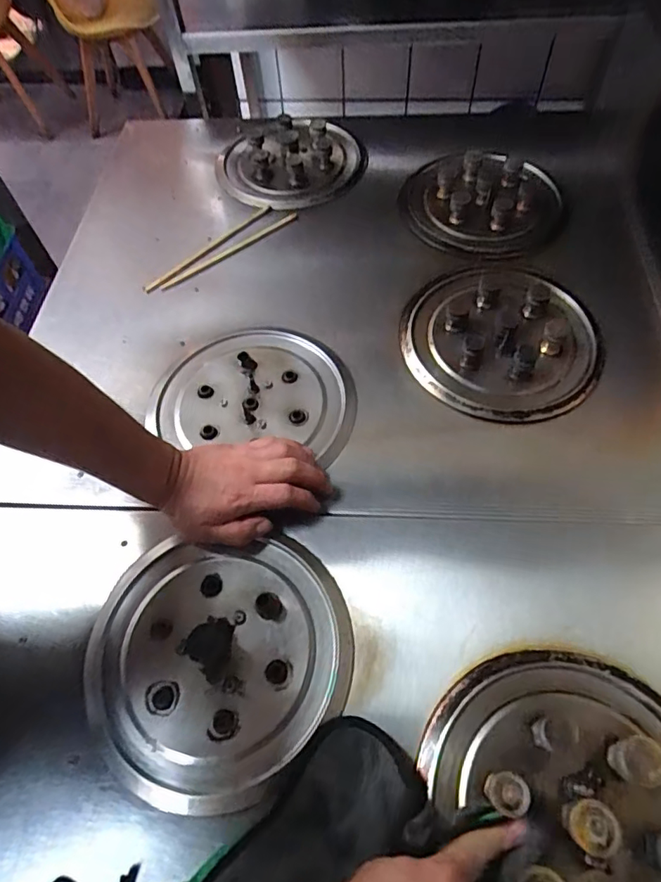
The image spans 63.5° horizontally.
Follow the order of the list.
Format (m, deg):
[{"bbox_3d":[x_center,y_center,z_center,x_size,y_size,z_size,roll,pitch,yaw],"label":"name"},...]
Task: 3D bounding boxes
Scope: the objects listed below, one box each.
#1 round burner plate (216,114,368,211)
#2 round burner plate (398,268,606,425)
[{"bbox_3d":[-0.066,-0.431,0.809,0.234,0.040,0.214,3,59,6],"label":"round burner plate"},{"bbox_3d":[0.195,-0.123,0.606,0.219,0.021,0.216,-2,59,3],"label":"round burner plate"}]

